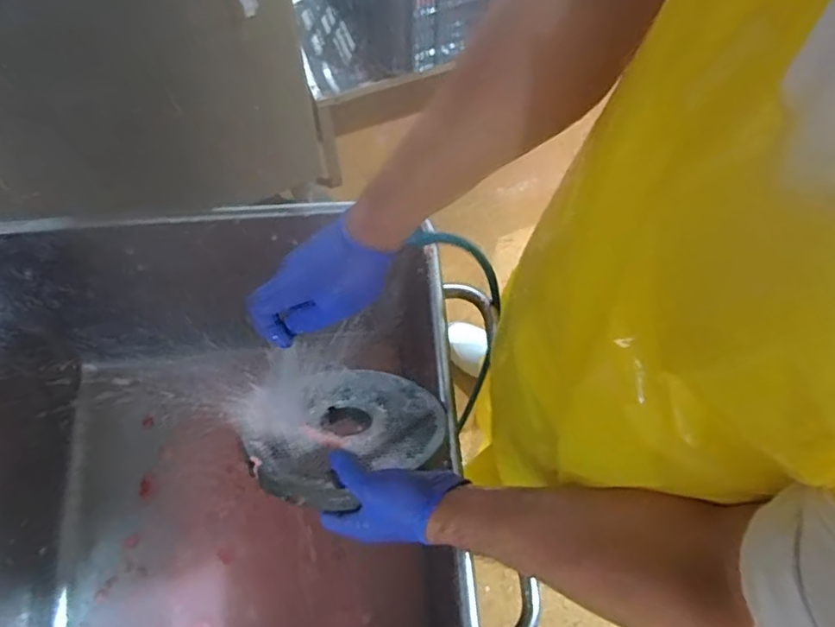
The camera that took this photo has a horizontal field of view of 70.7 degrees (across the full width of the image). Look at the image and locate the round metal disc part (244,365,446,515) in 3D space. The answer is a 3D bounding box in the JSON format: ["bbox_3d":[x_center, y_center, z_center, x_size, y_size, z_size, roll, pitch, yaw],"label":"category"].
[{"bbox_3d":[-0.078,0.118,0.633,0.207,0.022,0.191,2,26,-1],"label":"round metal disc part"}]

